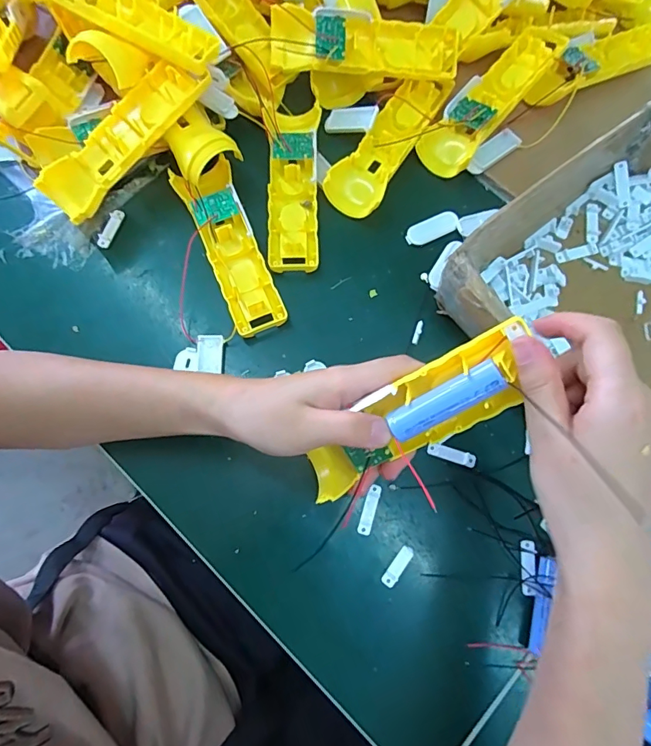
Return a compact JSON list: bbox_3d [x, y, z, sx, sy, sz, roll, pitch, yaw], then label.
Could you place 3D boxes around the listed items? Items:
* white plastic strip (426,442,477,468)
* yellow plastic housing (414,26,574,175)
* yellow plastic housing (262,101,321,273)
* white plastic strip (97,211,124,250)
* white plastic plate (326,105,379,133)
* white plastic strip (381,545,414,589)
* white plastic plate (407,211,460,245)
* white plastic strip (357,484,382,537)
[{"bbox_3d":[0.098,0.063,0.358,0.038,0.004,0.010,18,75,5],"label":"white plastic strip"},{"bbox_3d":[0.157,-0.252,0.427,0.045,0.034,0.176,41,78,10],"label":"yellow plastic housing"},{"bbox_3d":[-0.028,-0.166,0.406,0.047,0.022,0.157,-3,74,-2],"label":"yellow plastic housing"},{"bbox_3d":[-0.190,-0.128,0.411,0.011,0.007,0.040,18,75,5],"label":"white plastic strip"},{"bbox_3d":[0.022,-0.232,0.424,0.053,0.004,0.022,20,96,34],"label":"white plastic plate"},{"bbox_3d":[0.053,0.141,0.337,0.010,0.004,0.032,37,77,9],"label":"white plastic strip"},{"bbox_3d":[0.095,-0.128,0.412,0.049,0.007,0.020,-24,76,-7],"label":"white plastic plate"},{"bbox_3d":[0.033,0.103,0.348,0.011,0.004,0.038,17,75,4],"label":"white plastic strip"}]

